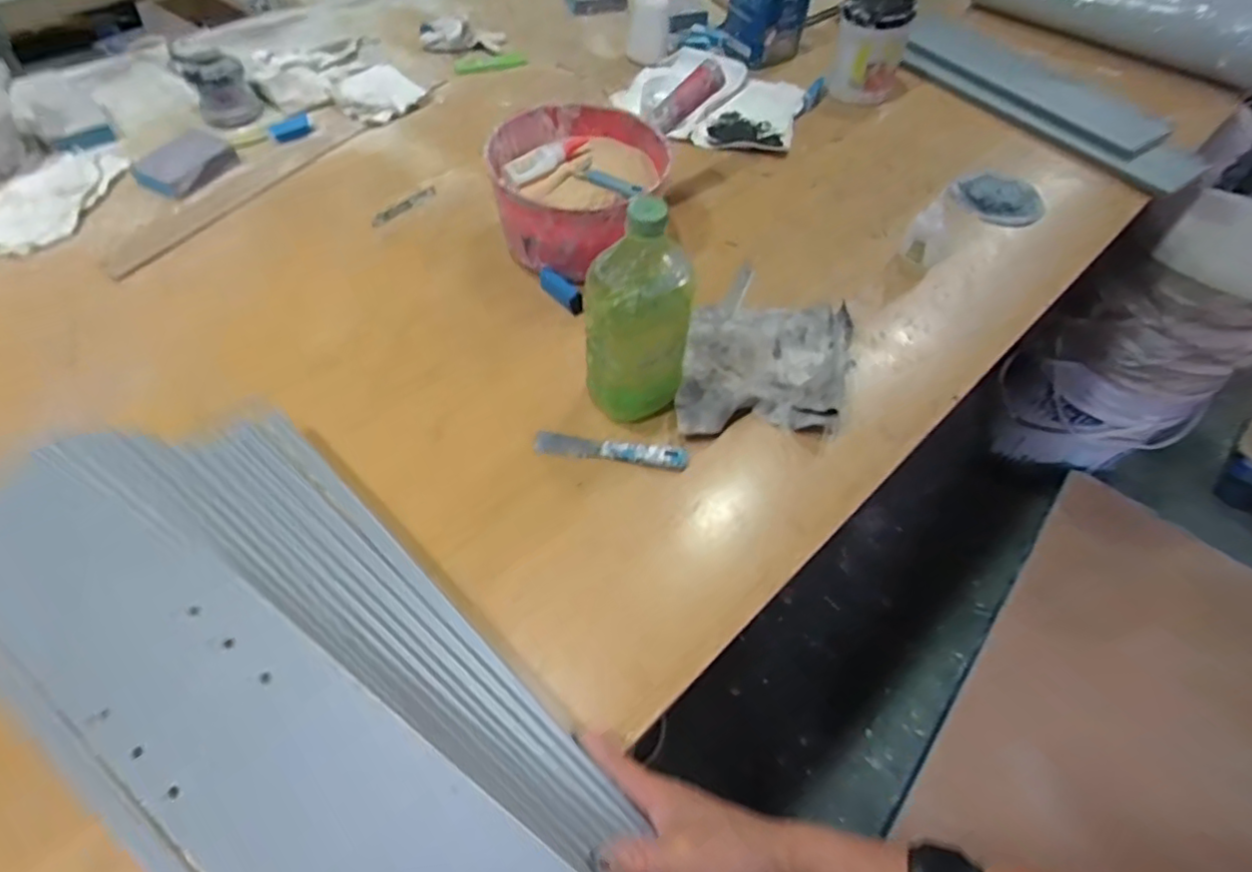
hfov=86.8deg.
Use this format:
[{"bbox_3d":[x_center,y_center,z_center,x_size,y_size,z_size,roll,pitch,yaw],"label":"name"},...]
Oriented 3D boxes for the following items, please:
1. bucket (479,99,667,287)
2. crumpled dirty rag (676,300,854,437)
[{"bbox_3d":[-0.058,-0.270,0.746,0.184,0.109,0.195,2,54,-2],"label":"bucket"},{"bbox_3d":[0.145,-0.085,0.670,0.163,0.036,0.220,9,54,3],"label":"crumpled dirty rag"}]

